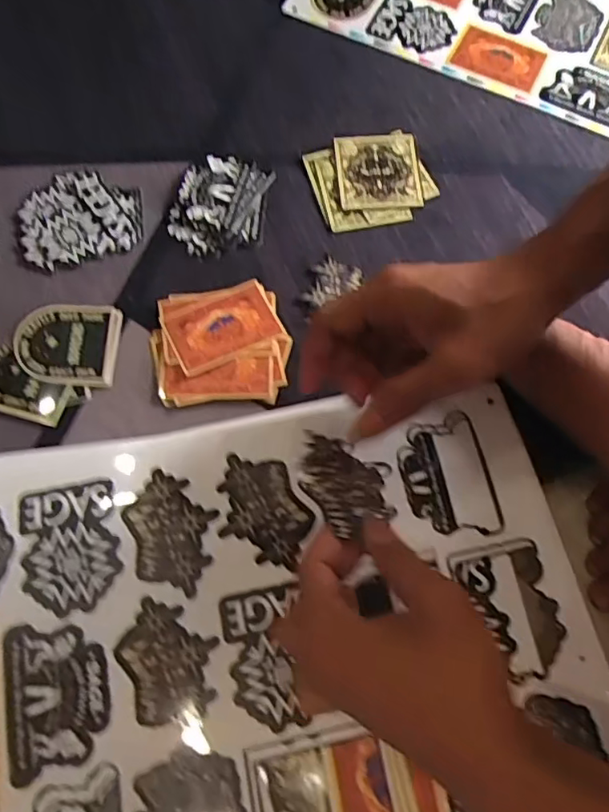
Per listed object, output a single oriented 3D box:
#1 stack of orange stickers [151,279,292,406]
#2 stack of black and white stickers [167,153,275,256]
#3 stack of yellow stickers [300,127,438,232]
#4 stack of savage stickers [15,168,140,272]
[{"bbox_3d":[-0.062,-0.046,0.425,0.096,0.006,0.094,-9,71,-4],"label":"stack of orange stickers"},{"bbox_3d":[-0.068,-0.163,0.466,0.073,0.008,0.088,7,71,1],"label":"stack of black and white stickers"},{"bbox_3d":[0.055,-0.189,0.476,0.094,0.008,0.082,-17,72,-7],"label":"stack of yellow stickers"},{"bbox_3d":[-0.180,-0.153,0.461,0.094,0.006,0.081,-19,72,-7],"label":"stack of savage stickers"}]

